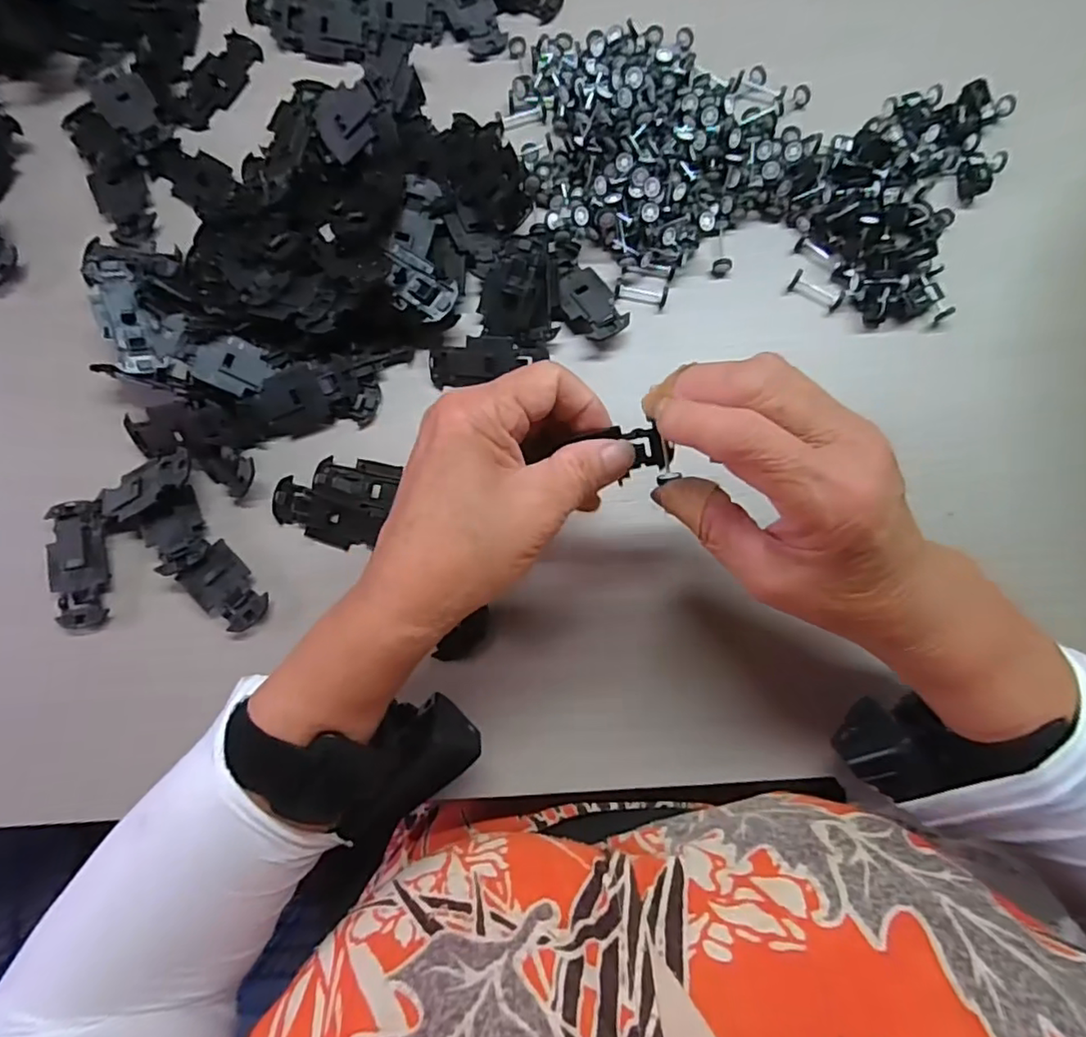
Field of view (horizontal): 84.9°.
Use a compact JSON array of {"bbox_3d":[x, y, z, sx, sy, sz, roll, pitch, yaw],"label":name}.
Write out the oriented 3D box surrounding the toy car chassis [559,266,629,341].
[{"bbox_3d":[0.027,-0.120,0.329,0.030,0.009,0.046,-21,83,-5],"label":"toy car chassis"}]

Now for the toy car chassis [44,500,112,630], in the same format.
[{"bbox_3d":[-0.241,0.024,0.308,0.028,0.010,0.065,-11,82,-4],"label":"toy car chassis"}]

